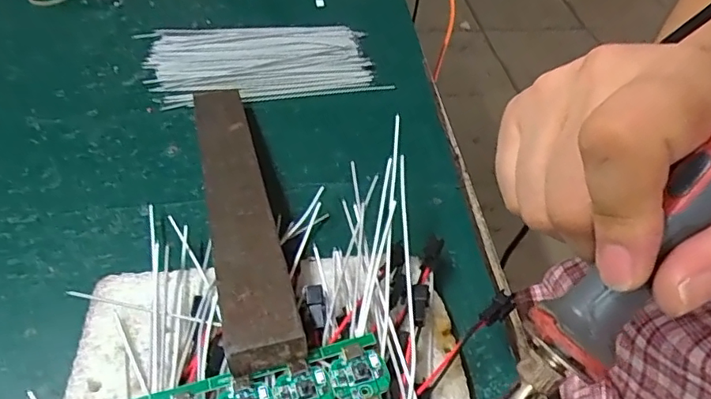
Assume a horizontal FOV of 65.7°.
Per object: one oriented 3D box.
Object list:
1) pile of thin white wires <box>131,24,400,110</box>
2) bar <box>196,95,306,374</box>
[{"bbox_3d":[-0.070,-0.104,0.404,0.159,0.012,0.088,-7,46,-11],"label":"pile of thin white wires"},{"bbox_3d":[-0.061,-0.005,0.282,0.030,0.012,0.209,-10,39,-12],"label":"bar"}]

